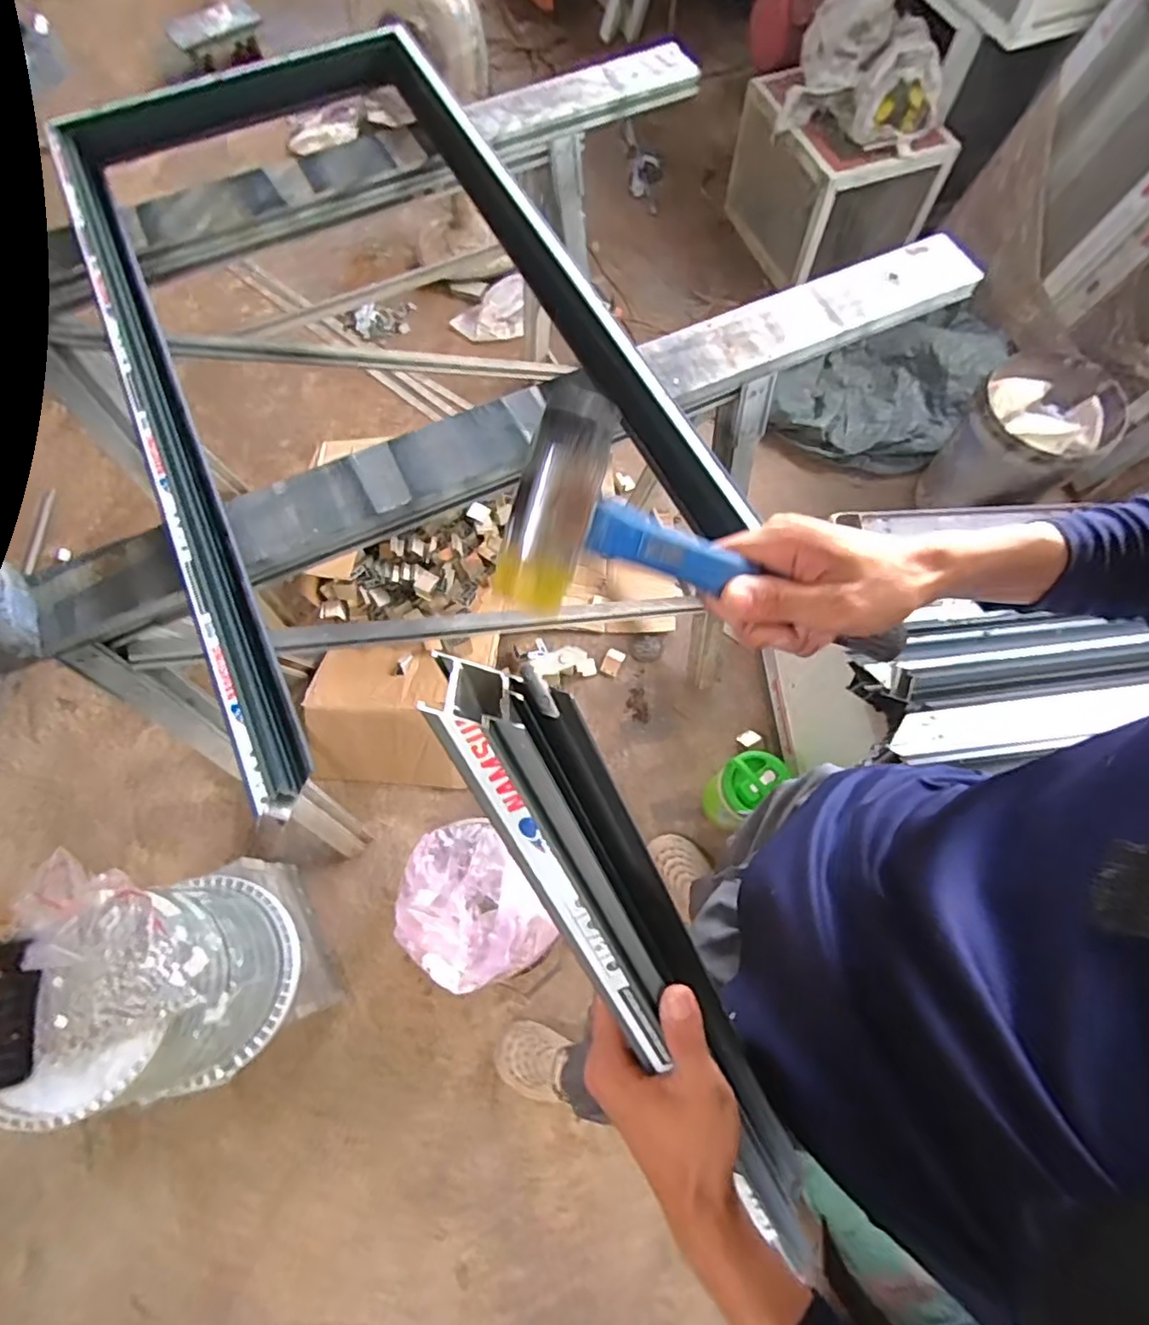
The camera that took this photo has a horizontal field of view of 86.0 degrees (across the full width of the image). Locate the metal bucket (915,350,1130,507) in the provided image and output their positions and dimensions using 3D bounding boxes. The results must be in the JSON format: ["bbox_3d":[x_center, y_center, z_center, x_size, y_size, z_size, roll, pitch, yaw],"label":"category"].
[{"bbox_3d":[1.038,-0.501,1.521,0.349,0.407,0.277,-38,73,-13],"label":"metal bucket"}]

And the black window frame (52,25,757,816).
[{"bbox_3d":[-0.288,-0.443,0.811,0.584,0.094,1.103,-26,71,-9],"label":"black window frame"}]

